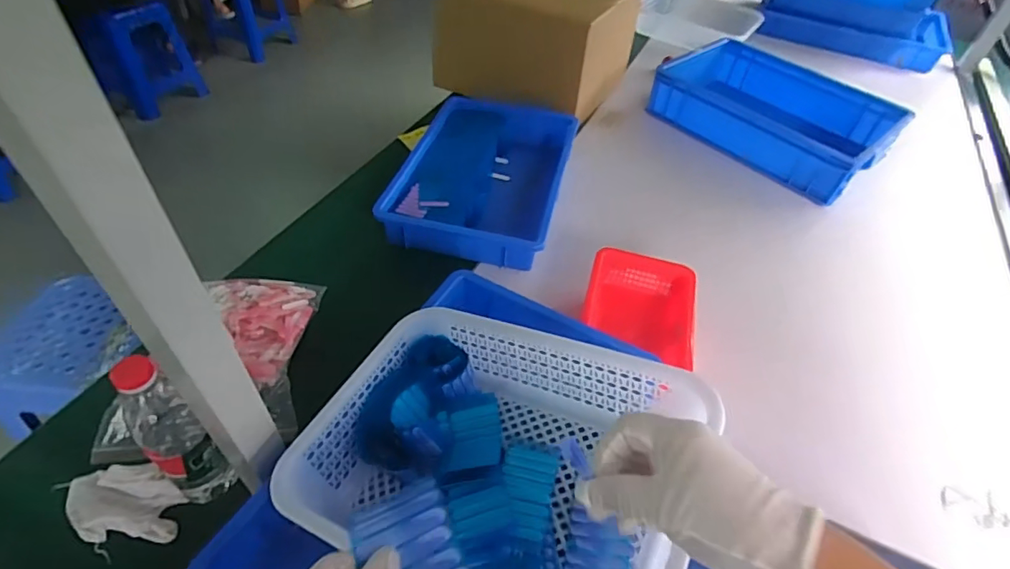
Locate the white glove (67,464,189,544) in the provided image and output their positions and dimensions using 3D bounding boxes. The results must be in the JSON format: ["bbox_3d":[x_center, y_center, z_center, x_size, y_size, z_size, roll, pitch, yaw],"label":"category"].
[{"bbox_3d":[-0.430,0.245,0.586,0.132,0.040,0.077,3,47,-2],"label":"white glove"}]

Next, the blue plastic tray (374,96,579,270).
[{"bbox_3d":[-0.034,-0.216,1.054,0.296,0.090,0.462,13,47,7],"label":"blue plastic tray"}]

